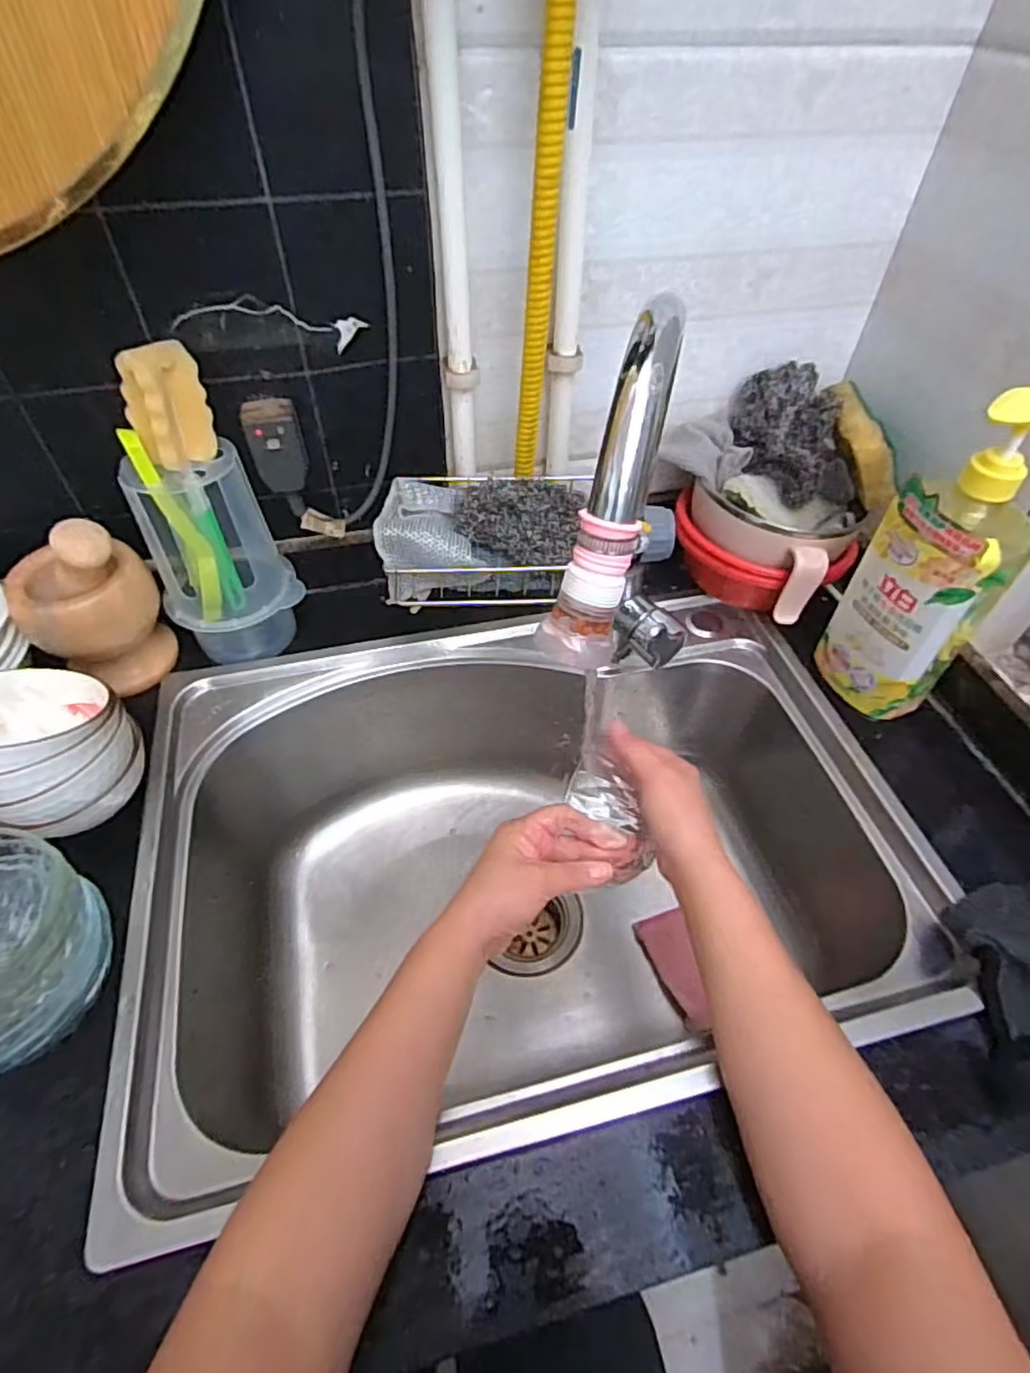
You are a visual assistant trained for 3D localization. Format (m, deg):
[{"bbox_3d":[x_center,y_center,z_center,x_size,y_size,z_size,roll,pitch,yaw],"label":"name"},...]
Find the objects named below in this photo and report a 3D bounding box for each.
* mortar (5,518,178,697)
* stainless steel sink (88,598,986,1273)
[{"bbox_3d":[-0.354,-0.072,0.542,0.100,0.153,0.093,-33,58,-25],"label":"mortar"},{"bbox_3d":[0.005,0.155,0.591,0.567,0.207,0.400,-10,51,-9],"label":"stainless steel sink"}]

